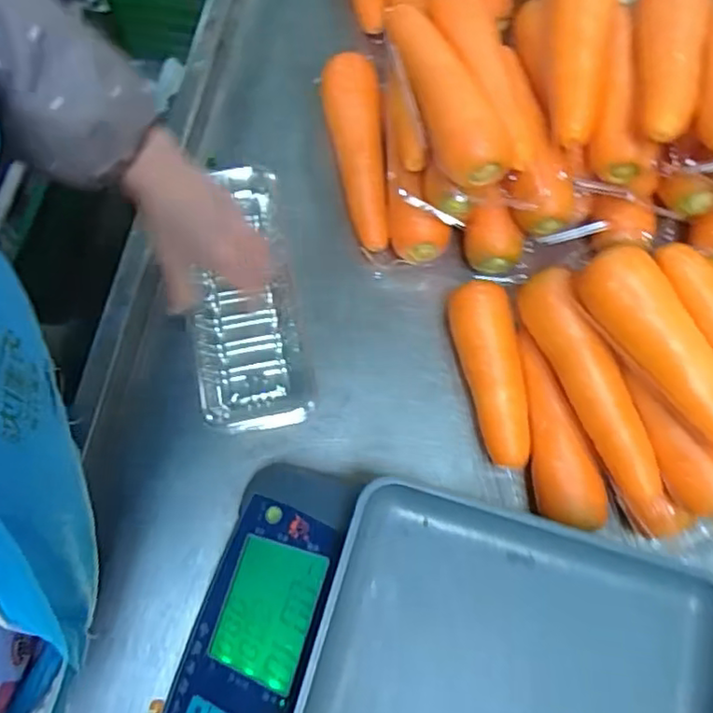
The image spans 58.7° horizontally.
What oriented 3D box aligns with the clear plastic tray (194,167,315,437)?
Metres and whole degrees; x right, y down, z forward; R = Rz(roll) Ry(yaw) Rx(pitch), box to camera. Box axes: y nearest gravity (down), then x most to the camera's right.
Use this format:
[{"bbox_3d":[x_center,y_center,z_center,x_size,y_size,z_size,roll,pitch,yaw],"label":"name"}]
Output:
[{"bbox_3d":[-0.101,-0.052,0.567,0.098,0.045,0.243,-9,73,-4],"label":"clear plastic tray"}]

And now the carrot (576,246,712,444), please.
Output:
[{"bbox_3d":[0.215,-0.004,0.445,0.043,0.040,0.155,-25,74,-8],"label":"carrot"}]

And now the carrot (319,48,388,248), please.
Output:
[{"bbox_3d":[-0.002,-0.194,0.609,0.054,0.053,0.191,-4,72,-2],"label":"carrot"}]

